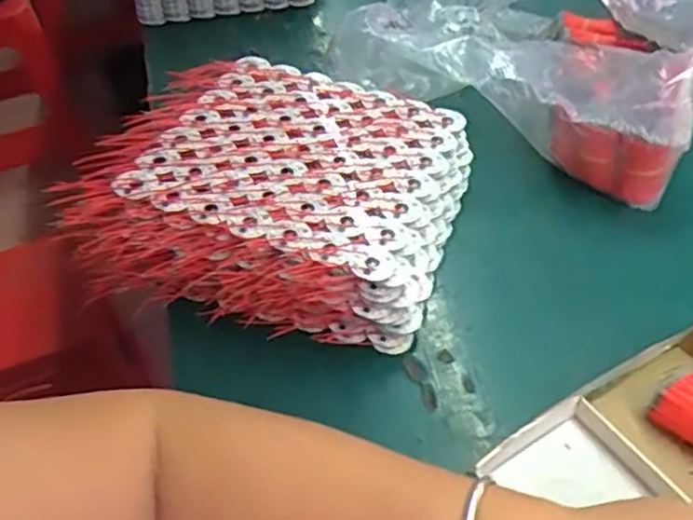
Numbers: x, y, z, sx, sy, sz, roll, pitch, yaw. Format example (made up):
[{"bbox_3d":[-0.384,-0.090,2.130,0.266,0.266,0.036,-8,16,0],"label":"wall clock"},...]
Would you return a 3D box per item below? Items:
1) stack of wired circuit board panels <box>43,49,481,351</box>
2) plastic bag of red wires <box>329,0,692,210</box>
[{"bbox_3d":[-0.048,-0.058,0.550,0.258,0.086,0.227,11,47,11],"label":"stack of wired circuit board panels"},{"bbox_3d":[0.175,-0.222,0.717,0.359,0.105,0.293,21,50,20],"label":"plastic bag of red wires"}]

